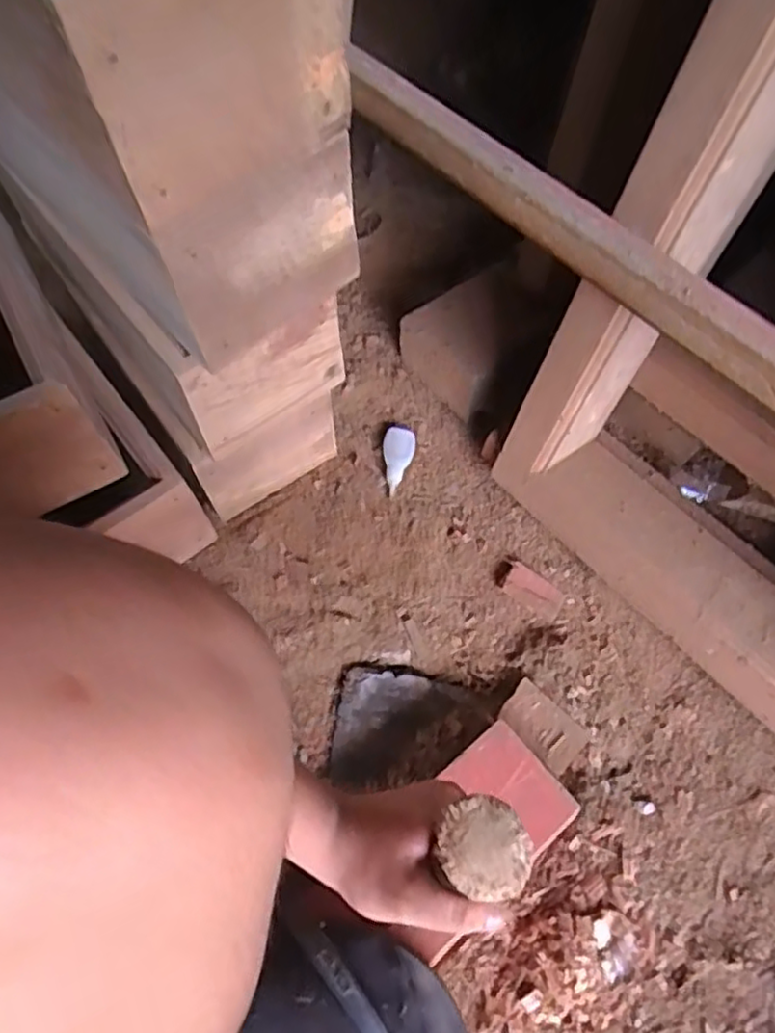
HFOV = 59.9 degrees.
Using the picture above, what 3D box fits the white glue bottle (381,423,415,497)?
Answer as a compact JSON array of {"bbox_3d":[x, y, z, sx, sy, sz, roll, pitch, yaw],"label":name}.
[{"bbox_3d":[0.012,-0.069,0.760,0.035,0.022,0.086,2,64,5],"label":"white glue bottle"}]

